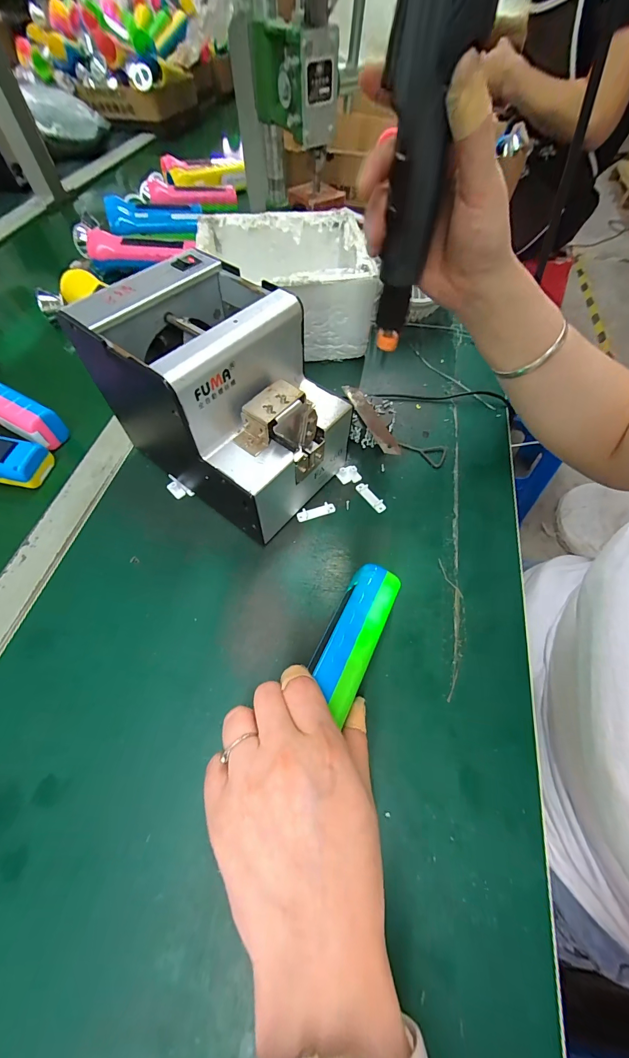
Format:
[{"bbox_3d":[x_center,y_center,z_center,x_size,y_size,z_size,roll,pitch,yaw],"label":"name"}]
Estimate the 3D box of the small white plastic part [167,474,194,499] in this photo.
[{"bbox_3d":[-0.134,-0.039,0.344,0.033,0.007,0.014,36,65,16],"label":"small white plastic part"}]

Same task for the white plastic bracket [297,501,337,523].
[{"bbox_3d":[0.002,-0.016,0.337,0.038,0.005,0.011,-16,63,-12],"label":"white plastic bracket"}]

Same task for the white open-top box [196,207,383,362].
[{"bbox_3d":[-0.038,-0.298,0.437,0.185,0.095,0.160,-8,61,-7],"label":"white open-top box"}]

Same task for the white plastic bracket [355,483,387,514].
[{"bbox_3d":[0.056,-0.032,0.347,0.011,0.005,0.039,-32,67,-20],"label":"white plastic bracket"}]

